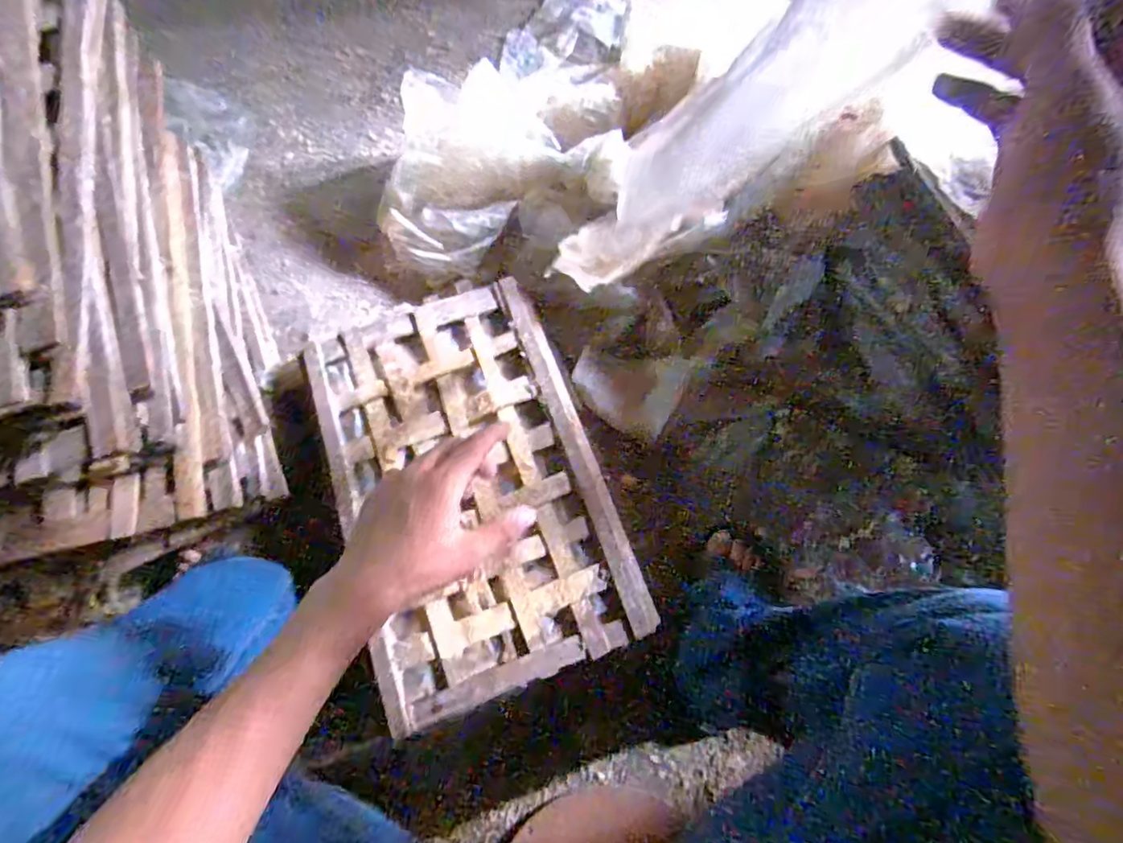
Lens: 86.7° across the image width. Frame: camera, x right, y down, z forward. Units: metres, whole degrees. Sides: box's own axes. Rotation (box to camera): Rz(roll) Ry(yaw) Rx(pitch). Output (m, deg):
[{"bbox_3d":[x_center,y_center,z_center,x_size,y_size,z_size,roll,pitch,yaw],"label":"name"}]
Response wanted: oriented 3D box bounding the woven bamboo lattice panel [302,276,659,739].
[{"bbox_3d":[-0.126,0.069,0.785,0.334,0.033,0.537,-19,72,-7],"label":"woven bamboo lattice panel"}]

